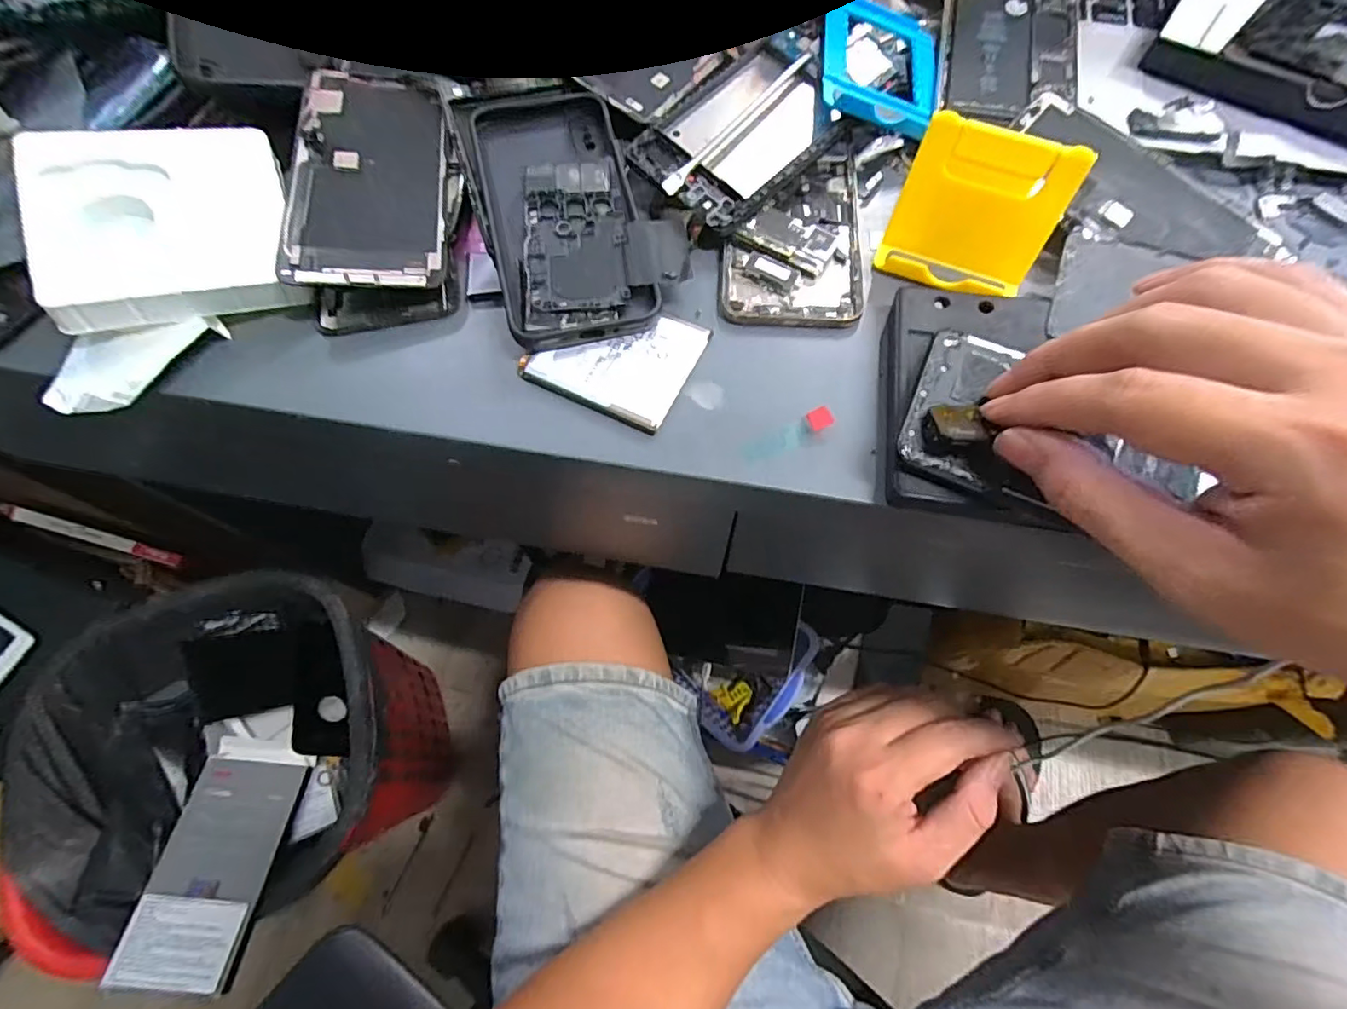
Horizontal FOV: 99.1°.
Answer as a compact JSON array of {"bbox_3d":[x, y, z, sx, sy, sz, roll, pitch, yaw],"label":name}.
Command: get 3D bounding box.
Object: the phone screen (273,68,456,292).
[{"bbox_3d":[-0.156,-0.171,0.297,0.074,0.006,0.147,-3,69,-11],"label":"phone screen"}]

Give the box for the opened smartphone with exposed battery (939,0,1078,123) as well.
[{"bbox_3d":[0.195,-0.270,0.333,0.073,0.008,0.134,10,68,5],"label":"opened smartphone with exposed battery"}]

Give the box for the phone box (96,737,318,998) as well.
[{"bbox_3d":[-0.412,0.323,0.522,0.107,0.027,0.194,2,60,4],"label":"phone box"}]

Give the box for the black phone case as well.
[{"bbox_3d":[-0.058,-0.150,0.294,0.075,0.019,0.151,-15,68,-5],"label":"black phone case"}]

